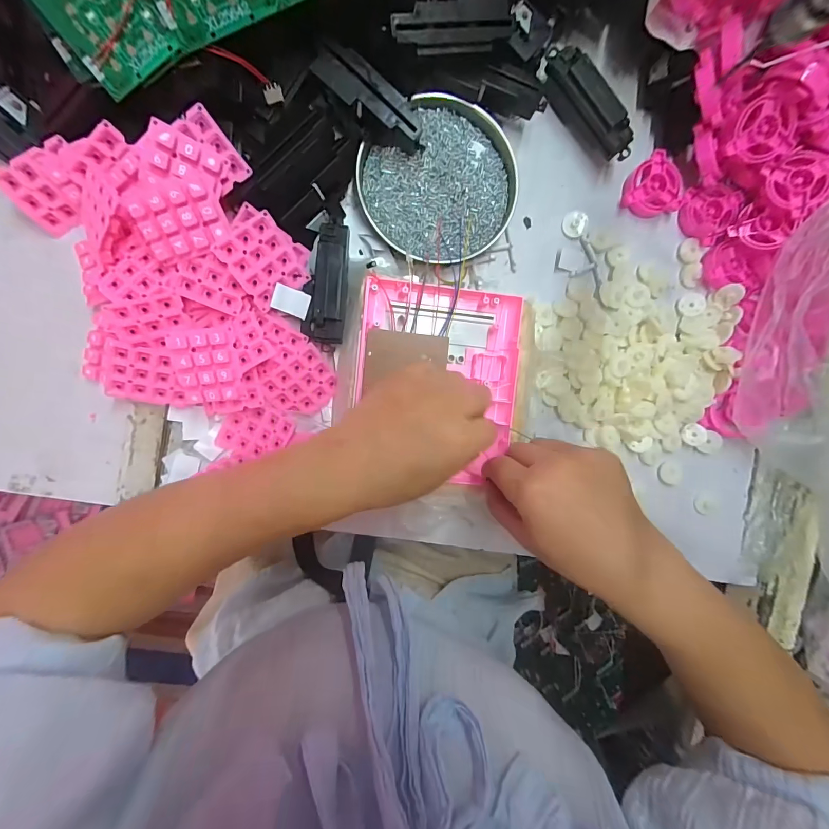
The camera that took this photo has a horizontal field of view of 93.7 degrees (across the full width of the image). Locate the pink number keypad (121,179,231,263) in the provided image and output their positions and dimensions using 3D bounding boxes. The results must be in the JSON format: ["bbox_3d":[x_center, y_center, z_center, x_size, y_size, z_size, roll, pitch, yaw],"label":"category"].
[{"bbox_3d":[-0.170,-0.140,0.281,0.058,0.009,0.045,-21,120,-1],"label":"pink number keypad"}]

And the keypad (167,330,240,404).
[{"bbox_3d":[-0.167,-0.038,0.306,0.048,0.014,0.056,-6,95,-6],"label":"keypad"}]

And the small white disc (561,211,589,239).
[{"bbox_3d":[0.152,-0.180,0.367,0.022,0.004,0.028,34,90,-7],"label":"small white disc"}]

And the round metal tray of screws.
[{"bbox_3d":[0.025,-0.198,0.341,0.131,0.028,0.122,0,94,-6],"label":"round metal tray of screws"}]

